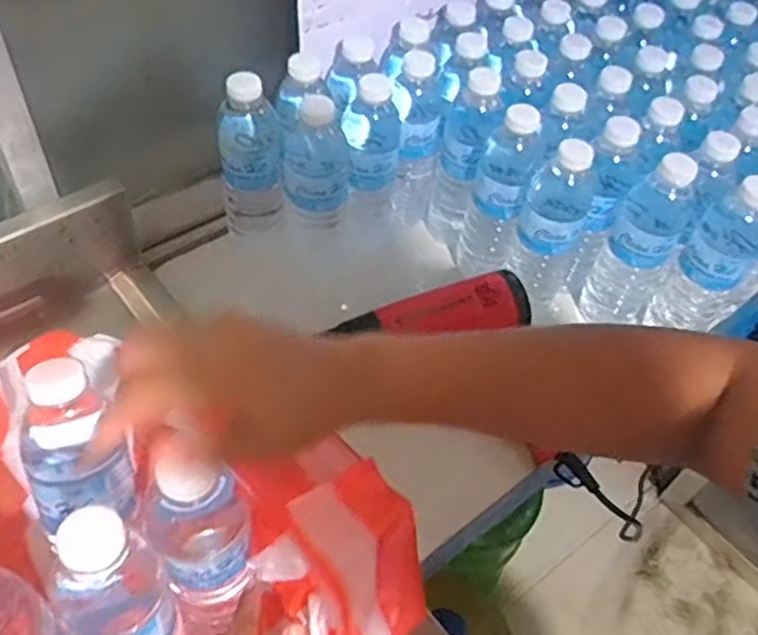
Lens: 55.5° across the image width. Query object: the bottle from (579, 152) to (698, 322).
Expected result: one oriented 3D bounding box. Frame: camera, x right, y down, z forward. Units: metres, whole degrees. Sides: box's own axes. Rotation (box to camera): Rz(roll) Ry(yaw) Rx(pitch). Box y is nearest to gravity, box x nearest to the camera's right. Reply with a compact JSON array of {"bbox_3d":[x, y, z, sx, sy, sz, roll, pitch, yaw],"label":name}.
[{"bbox_3d":[0.261,-0.077,0.716,0.061,0.201,0.073,28,54,15],"label":"bottle"}]

